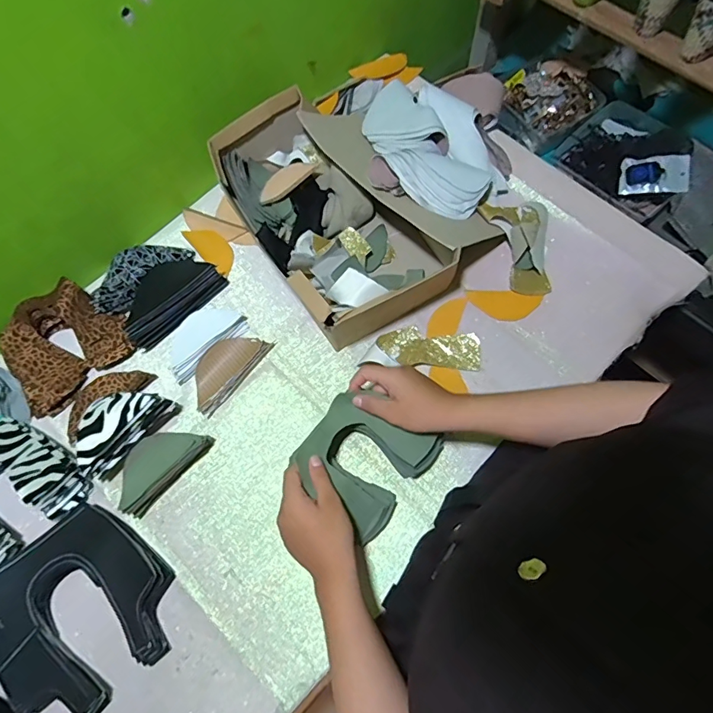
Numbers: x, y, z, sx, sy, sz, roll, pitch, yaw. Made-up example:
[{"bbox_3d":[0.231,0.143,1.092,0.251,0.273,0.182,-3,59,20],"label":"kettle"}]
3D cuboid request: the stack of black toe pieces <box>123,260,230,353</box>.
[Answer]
[{"bbox_3d":[-0.260,-0.088,0.639,0.144,0.034,0.085,-39,73,-12],"label":"stack of black toe pieces"}]

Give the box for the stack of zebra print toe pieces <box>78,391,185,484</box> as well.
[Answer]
[{"bbox_3d":[-0.292,0.086,0.569,0.062,0.060,0.127,39,76,15],"label":"stack of zebra print toe pieces"}]

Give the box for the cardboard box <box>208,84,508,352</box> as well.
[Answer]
[{"bbox_3d":[-0.038,-0.200,0.645,0.252,0.107,0.346,-34,72,-10],"label":"cardboard box"}]

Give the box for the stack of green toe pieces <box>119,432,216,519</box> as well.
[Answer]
[{"bbox_3d":[-0.239,0.132,0.564,0.055,0.051,0.121,41,76,16],"label":"stack of green toe pieces"}]

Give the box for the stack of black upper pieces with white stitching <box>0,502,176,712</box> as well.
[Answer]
[{"bbox_3d":[-0.311,0.286,0.515,0.189,0.036,0.190,-43,73,-13],"label":"stack of black upper pieces with white stitching"}]

